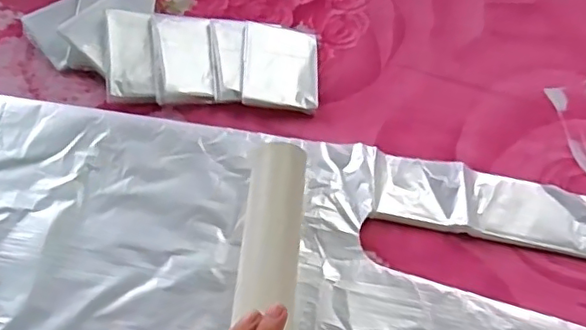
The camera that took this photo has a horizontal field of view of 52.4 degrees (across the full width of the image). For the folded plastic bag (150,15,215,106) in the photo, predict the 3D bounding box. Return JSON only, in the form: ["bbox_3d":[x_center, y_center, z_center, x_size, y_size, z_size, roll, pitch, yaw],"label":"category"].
[{"bbox_3d":[-0.093,-0.092,0.505,0.048,0.013,0.085,-6,60,-6],"label":"folded plastic bag"}]

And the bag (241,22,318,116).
[{"bbox_3d":[-0.010,-0.087,0.515,0.064,0.009,0.087,3,60,-1],"label":"bag"}]

